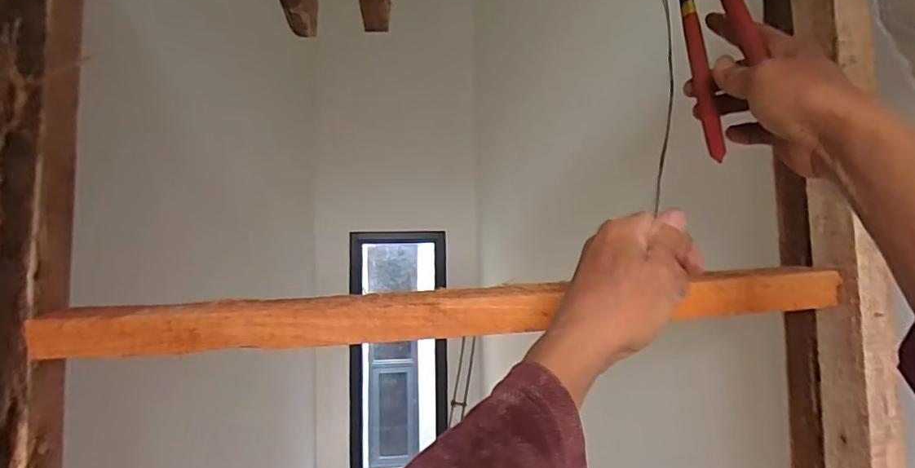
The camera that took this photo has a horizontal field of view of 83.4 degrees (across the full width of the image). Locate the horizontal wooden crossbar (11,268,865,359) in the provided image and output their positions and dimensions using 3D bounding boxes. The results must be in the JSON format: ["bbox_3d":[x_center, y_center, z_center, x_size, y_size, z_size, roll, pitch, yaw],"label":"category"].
[{"bbox_3d":[0.002,0.072,0.474,0.721,0.044,0.051,-3,-3,-4],"label":"horizontal wooden crossbar"}]

